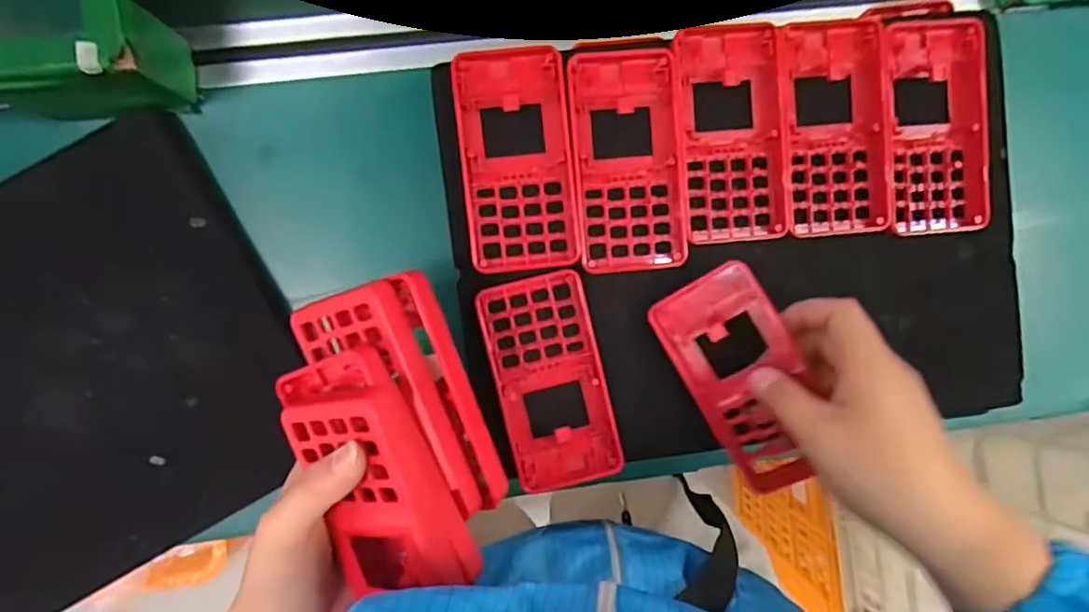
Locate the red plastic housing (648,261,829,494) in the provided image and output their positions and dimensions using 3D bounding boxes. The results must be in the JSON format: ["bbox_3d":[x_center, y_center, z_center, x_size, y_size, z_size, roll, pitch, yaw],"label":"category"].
[{"bbox_3d":[0.115,0.041,0.346,0.063,0.014,0.124,-30,84,22],"label":"red plastic housing"}]

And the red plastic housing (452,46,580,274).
[{"bbox_3d":[-0.016,-0.084,0.349,0.062,0.015,0.126,-6,94,-7],"label":"red plastic housing"}]

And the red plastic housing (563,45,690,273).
[{"bbox_3d":[0.048,-0.084,0.351,0.061,0.010,0.127,-5,94,-7],"label":"red plastic housing"}]

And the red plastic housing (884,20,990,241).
[{"bbox_3d":[0.233,-0.108,0.368,0.065,0.016,0.126,-8,93,-4],"label":"red plastic housing"}]

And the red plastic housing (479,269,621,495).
[{"bbox_3d":[0.004,0.046,0.359,0.061,0.016,0.125,-14,93,-4],"label":"red plastic housing"}]

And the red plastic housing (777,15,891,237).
[{"bbox_3d":[0.170,-0.106,0.361,0.063,0.014,0.125,-7,93,-4],"label":"red plastic housing"}]

